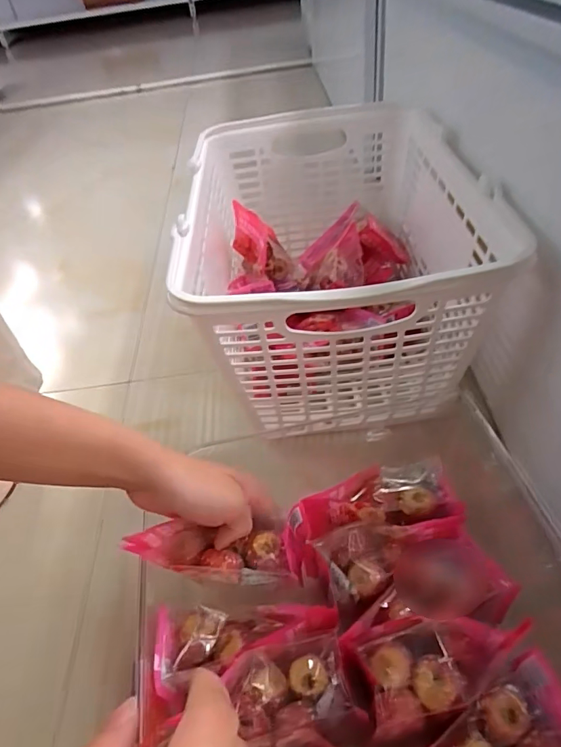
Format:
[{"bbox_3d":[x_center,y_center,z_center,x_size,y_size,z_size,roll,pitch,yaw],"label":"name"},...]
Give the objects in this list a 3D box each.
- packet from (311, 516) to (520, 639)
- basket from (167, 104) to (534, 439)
[{"bbox_3d":[0.102,0.154,0.368,0.128,0.025,0.080,-6,45,-1],"label":"packet"},{"bbox_3d":[0.059,-0.123,0.596,0.302,0.264,0.426,-4,45,0],"label":"basket"}]

